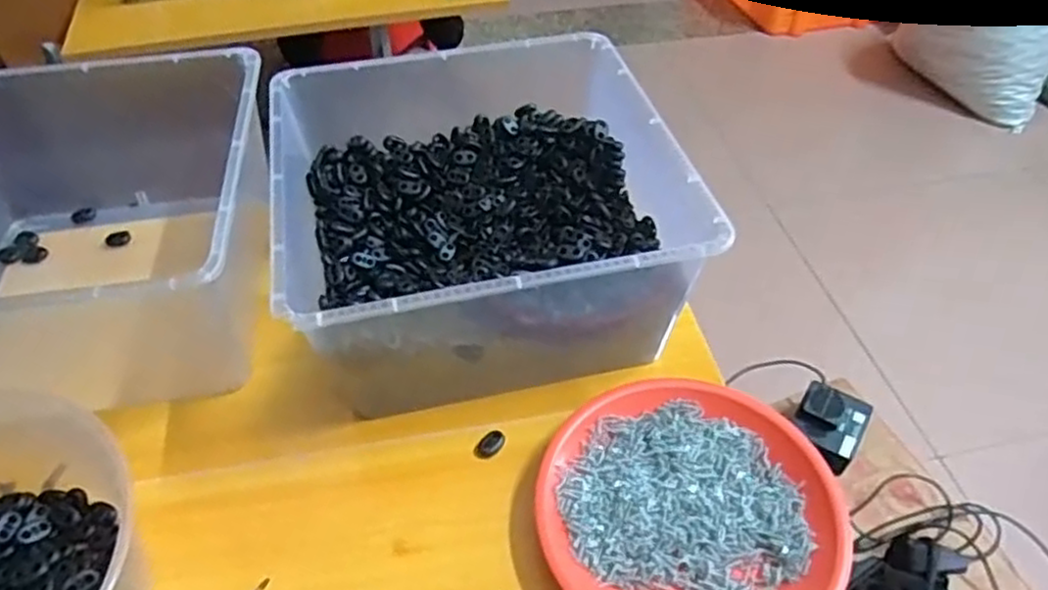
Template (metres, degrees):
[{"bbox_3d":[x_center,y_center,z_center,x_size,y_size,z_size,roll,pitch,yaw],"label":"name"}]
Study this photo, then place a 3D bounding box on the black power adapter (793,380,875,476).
[{"bbox_3d":[0.345,0.147,0.818,0.073,0.051,0.079,23,51,22],"label":"black power adapter"}]

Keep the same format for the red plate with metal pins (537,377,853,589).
[{"bbox_3d":[0.109,0.143,0.482,0.188,0.027,0.189,0,46,1],"label":"red plate with metal pins"}]

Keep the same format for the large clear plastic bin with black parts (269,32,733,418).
[{"bbox_3d":[-0.037,-0.063,0.595,0.290,0.140,0.296,-10,47,-8],"label":"large clear plastic bin with black parts"}]

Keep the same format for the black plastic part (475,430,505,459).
[{"bbox_3d":[-0.025,0.109,0.528,0.023,0.006,0.016,-34,54,-27],"label":"black plastic part"}]

